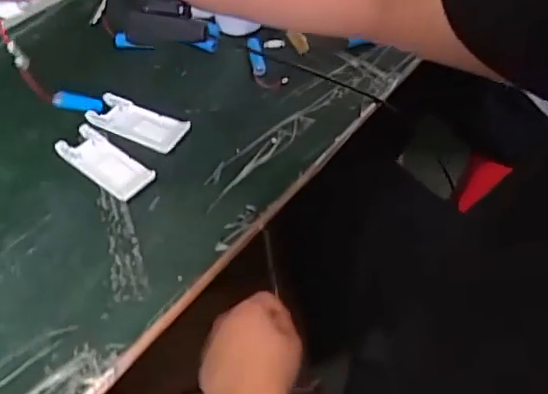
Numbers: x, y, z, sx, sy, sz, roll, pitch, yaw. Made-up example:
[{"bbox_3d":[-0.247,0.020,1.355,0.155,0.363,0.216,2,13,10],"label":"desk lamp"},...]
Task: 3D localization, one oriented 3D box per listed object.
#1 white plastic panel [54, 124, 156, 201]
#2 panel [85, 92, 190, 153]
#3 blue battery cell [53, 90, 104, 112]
[{"bbox_3d":[-0.164,-0.034,0.558,0.100,0.011,0.041,31,58,23],"label":"white plastic panel"},{"bbox_3d":[-0.139,-0.077,0.590,0.102,0.008,0.043,20,55,16],"label":"panel"},{"bbox_3d":[-0.202,-0.096,0.590,0.051,0.018,0.015,4,39,-47],"label":"blue battery cell"}]

